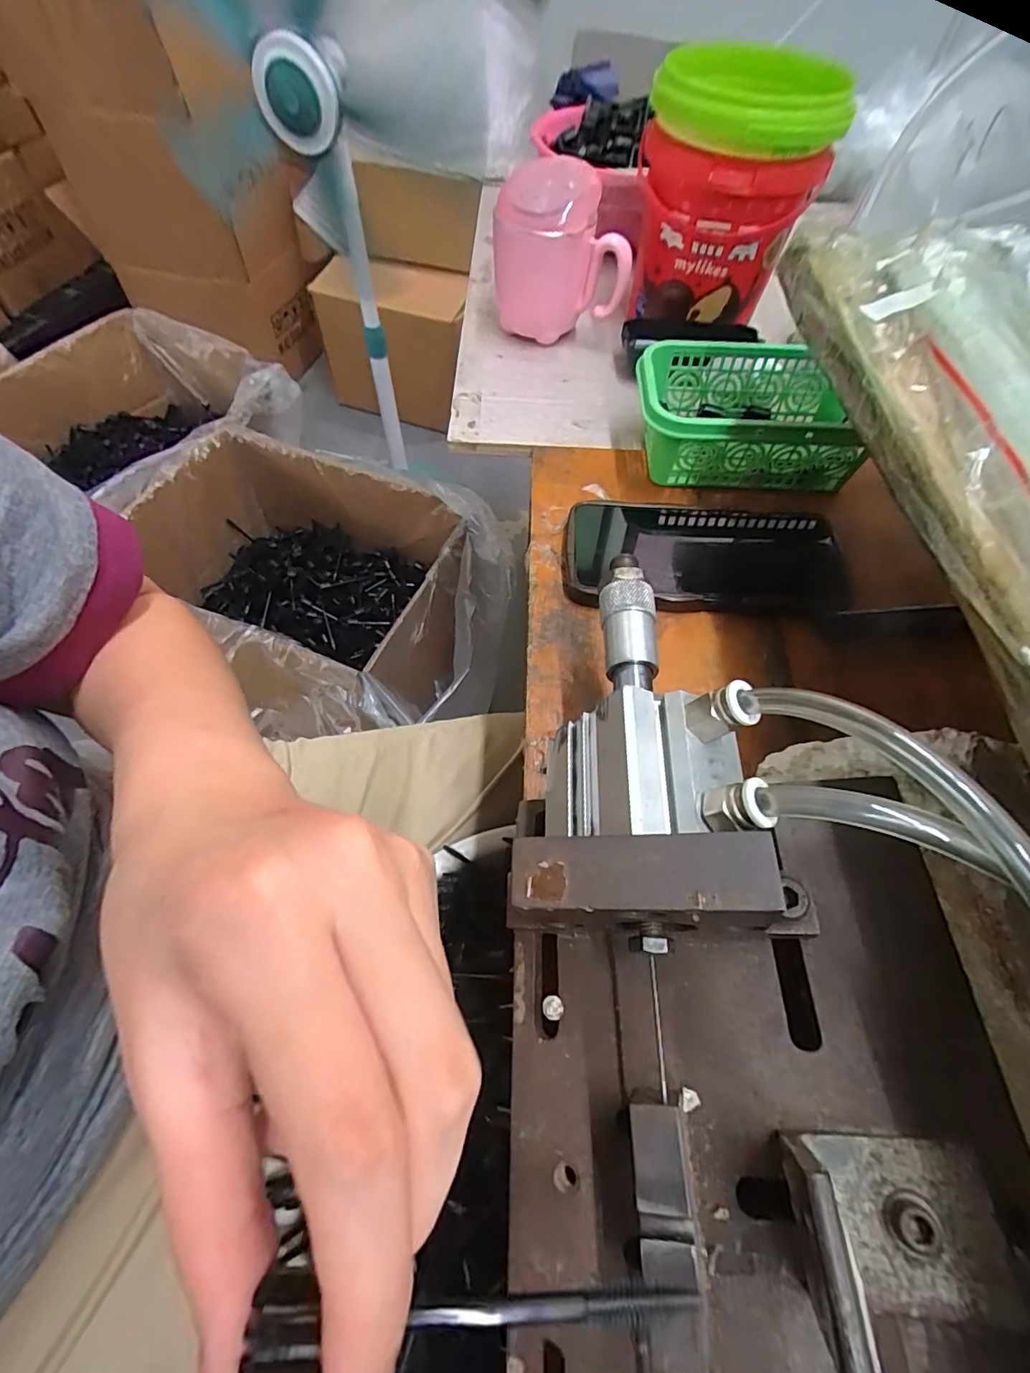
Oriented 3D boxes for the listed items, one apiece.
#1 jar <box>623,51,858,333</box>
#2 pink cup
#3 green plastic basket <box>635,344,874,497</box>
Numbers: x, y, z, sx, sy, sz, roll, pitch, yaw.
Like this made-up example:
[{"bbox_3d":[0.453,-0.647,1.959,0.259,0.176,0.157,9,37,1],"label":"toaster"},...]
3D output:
[{"bbox_3d":[0.154,-0.370,0.406,0.117,0.148,0.112,-6,60,-6],"label":"jar"},{"bbox_3d":[0.037,-0.348,0.428,0.103,0.108,0.069,3,60,-1],"label":"pink cup"},{"bbox_3d":[0.152,-0.181,0.361,0.139,0.055,0.099,7,60,2],"label":"green plastic basket"}]

